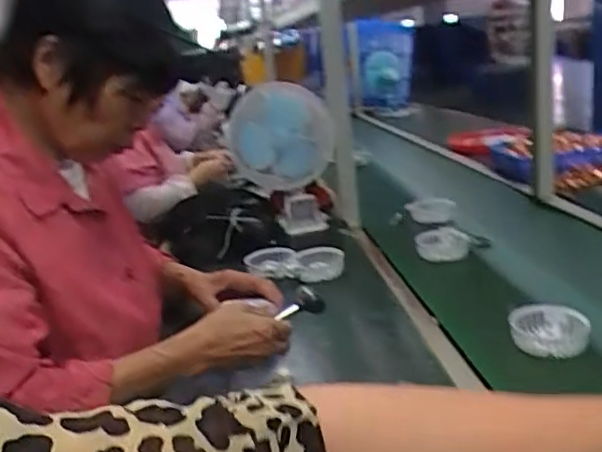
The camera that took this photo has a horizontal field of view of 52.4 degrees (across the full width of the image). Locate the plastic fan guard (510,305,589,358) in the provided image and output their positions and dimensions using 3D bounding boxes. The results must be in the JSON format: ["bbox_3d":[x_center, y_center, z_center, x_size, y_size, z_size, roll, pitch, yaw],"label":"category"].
[{"bbox_3d":[0.317,0.136,0.784,0.093,0.036,0.079,6,26,24],"label":"plastic fan guard"}]

